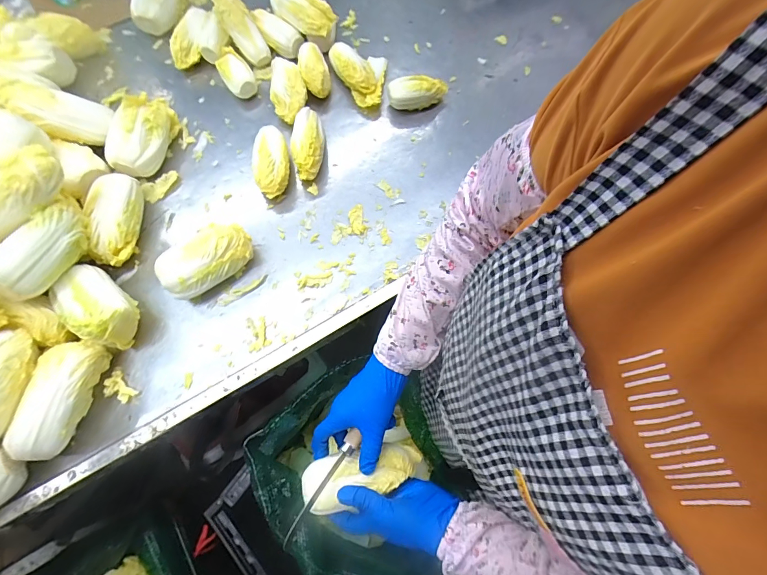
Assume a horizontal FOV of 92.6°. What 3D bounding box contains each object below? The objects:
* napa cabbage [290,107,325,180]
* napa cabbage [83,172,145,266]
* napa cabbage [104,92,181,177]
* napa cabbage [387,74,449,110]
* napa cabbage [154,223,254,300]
[{"bbox_3d":[-0.125,-0.234,0.606,0.053,0.056,0.118,-3,70,-1],"label":"napa cabbage"},{"bbox_3d":[-0.406,-0.102,0.560,0.060,0.058,0.138,-4,70,-1],"label":"napa cabbage"},{"bbox_3d":[-0.392,-0.255,0.603,0.066,0.071,0.152,15,70,5],"label":"napa cabbage"},{"bbox_3d":[0.060,-0.341,0.637,0.103,0.045,0.038,-1,70,0],"label":"napa cabbage"},{"bbox_3d":[-0.256,-0.044,0.532,0.130,0.067,0.080,-36,74,-12],"label":"napa cabbage"}]

